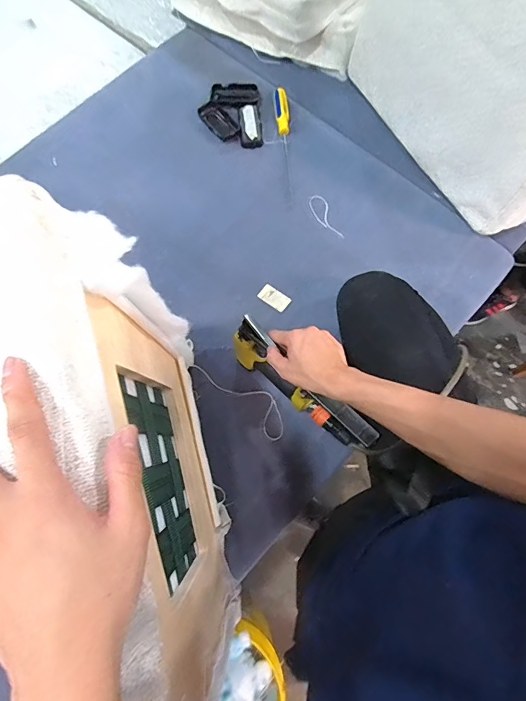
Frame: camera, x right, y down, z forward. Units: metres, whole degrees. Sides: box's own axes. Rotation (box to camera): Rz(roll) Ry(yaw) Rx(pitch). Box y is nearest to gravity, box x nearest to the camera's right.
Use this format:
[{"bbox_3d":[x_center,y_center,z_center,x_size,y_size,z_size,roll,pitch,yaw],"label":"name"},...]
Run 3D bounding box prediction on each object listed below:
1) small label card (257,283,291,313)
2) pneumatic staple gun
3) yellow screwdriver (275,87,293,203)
[{"bbox_3d":[0.023,-0.105,0.807,0.061,0.006,0.035,35,80,10],"label":"small label card"},{"bbox_3d":[0.060,0.058,0.648,0.276,0.126,0.046,40,77,22],"label":"pneumatic staple gun"},{"bbox_3d":[0.049,-0.465,0.905,0.031,0.031,0.277,-3,73,0],"label":"yellow screwdriver"}]

